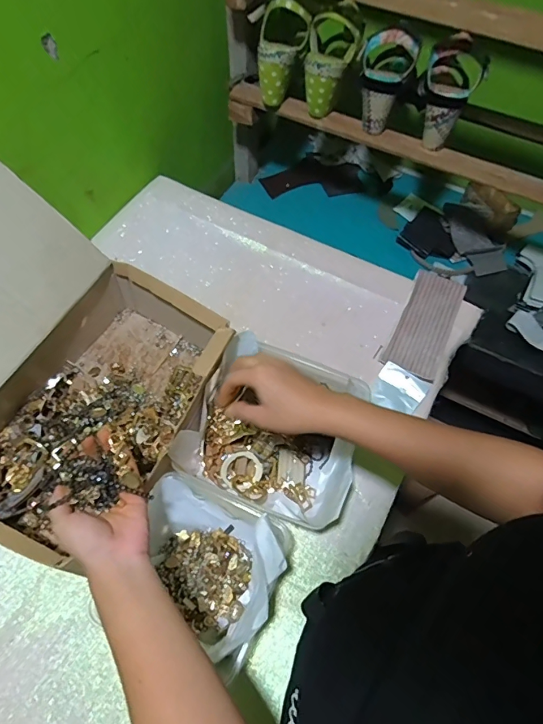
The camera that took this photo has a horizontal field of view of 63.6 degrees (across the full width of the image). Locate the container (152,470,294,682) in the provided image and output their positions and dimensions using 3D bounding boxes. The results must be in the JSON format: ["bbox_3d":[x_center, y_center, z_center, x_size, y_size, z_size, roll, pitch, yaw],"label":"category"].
[{"bbox_3d":[-0.074,0.214,0.471,0.162,0.087,0.140,25,63,11],"label":"container"}]

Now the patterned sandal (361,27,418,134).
[{"bbox_3d":[0.172,-0.430,0.673,0.076,0.131,0.072,14,60,5],"label":"patterned sandal"}]

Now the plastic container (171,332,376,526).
[{"bbox_3d":[0.003,0.081,0.551,0.205,0.075,0.193,20,62,9],"label":"plastic container"}]

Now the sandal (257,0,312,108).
[{"bbox_3d":[0.010,-0.491,0.703,0.069,0.140,0.067,26,34,12],"label":"sandal"}]

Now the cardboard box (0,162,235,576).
[{"bbox_3d":[-0.262,0.003,0.500,0.345,0.229,0.328,24,63,11],"label":"cardboard box"}]

